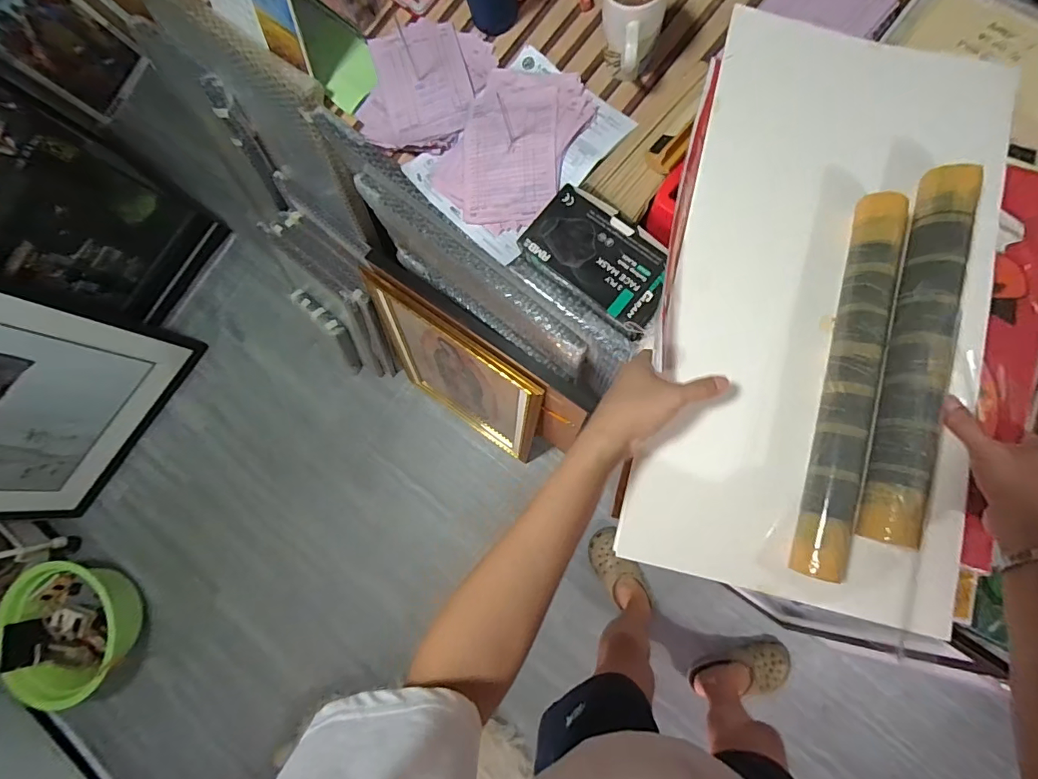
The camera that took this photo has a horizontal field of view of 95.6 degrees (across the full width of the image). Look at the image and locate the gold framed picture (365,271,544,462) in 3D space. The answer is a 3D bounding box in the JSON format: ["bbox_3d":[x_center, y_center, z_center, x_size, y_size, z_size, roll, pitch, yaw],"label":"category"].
[{"bbox_3d":[-0.139,-0.020,1.119,0.431,0.542,0.036,34,71,11],"label":"gold framed picture"}]

